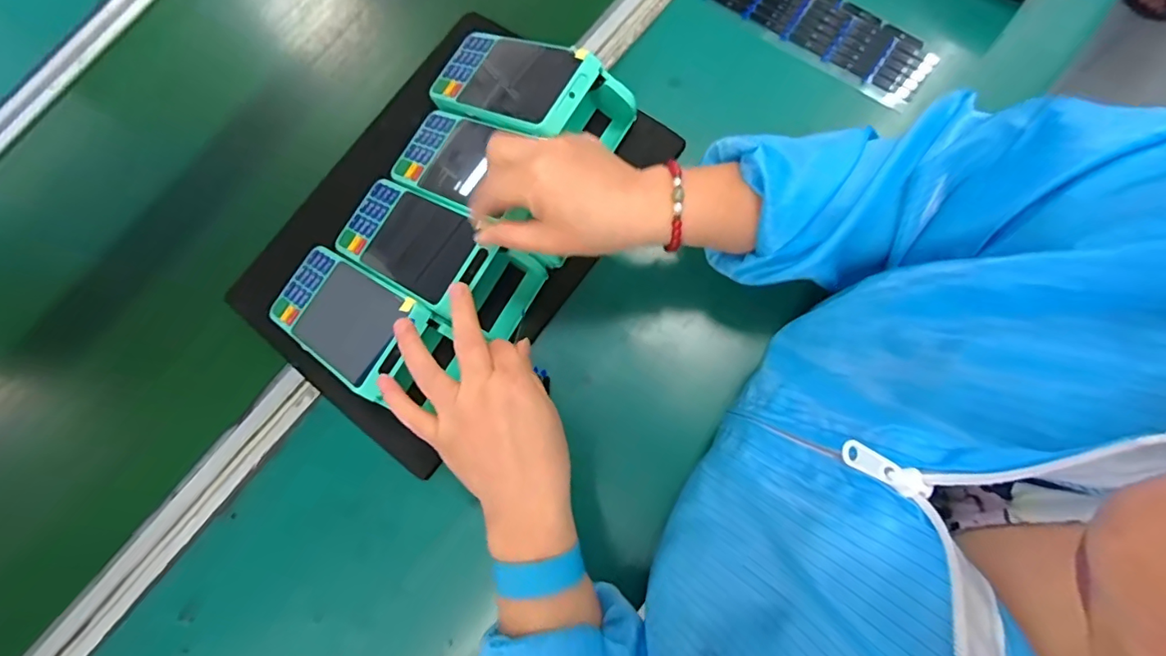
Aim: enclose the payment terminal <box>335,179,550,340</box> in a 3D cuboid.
[{"bbox_3d":[-0.118,-0.059,0.405,0.179,0.045,0.074,28,80,19],"label":"payment terminal"}]

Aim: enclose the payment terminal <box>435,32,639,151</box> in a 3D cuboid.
[{"bbox_3d":[-0.044,-0.197,0.421,0.166,0.065,0.089,31,81,7],"label":"payment terminal"}]

